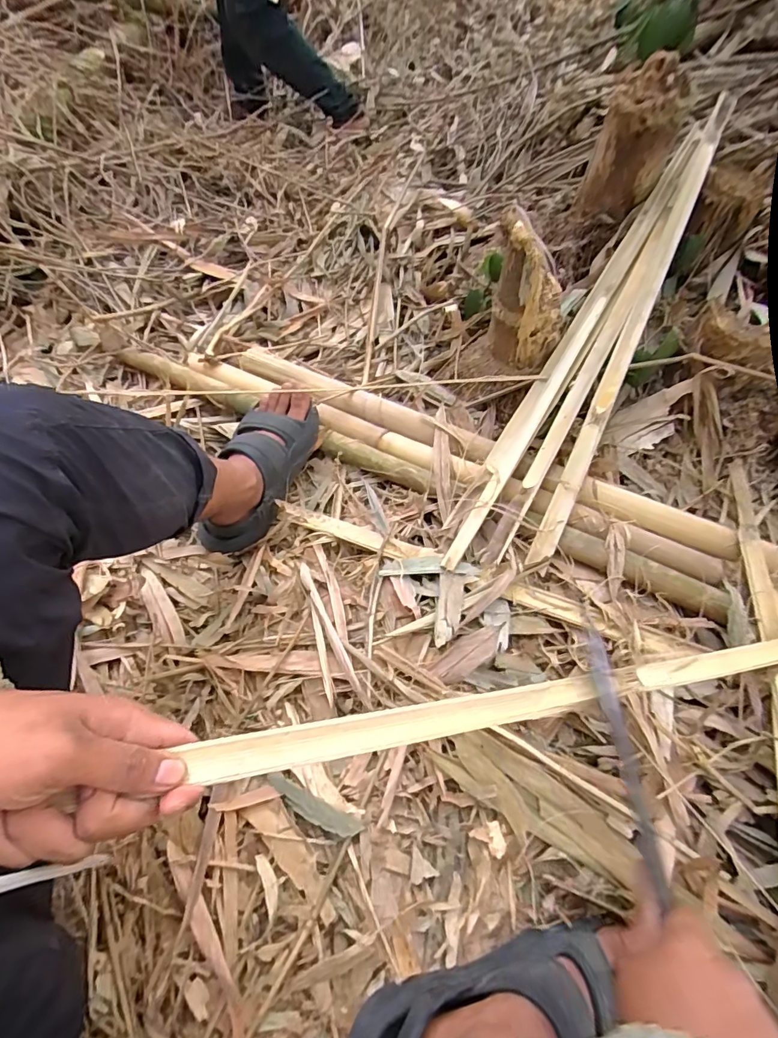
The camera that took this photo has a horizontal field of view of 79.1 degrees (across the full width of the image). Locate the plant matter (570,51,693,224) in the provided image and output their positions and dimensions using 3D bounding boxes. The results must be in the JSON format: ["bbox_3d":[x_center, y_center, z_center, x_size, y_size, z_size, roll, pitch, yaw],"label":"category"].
[{"bbox_3d":[0.412,-0.625,0.799,0.125,0.187,0.130,27,61,14],"label":"plant matter"}]

